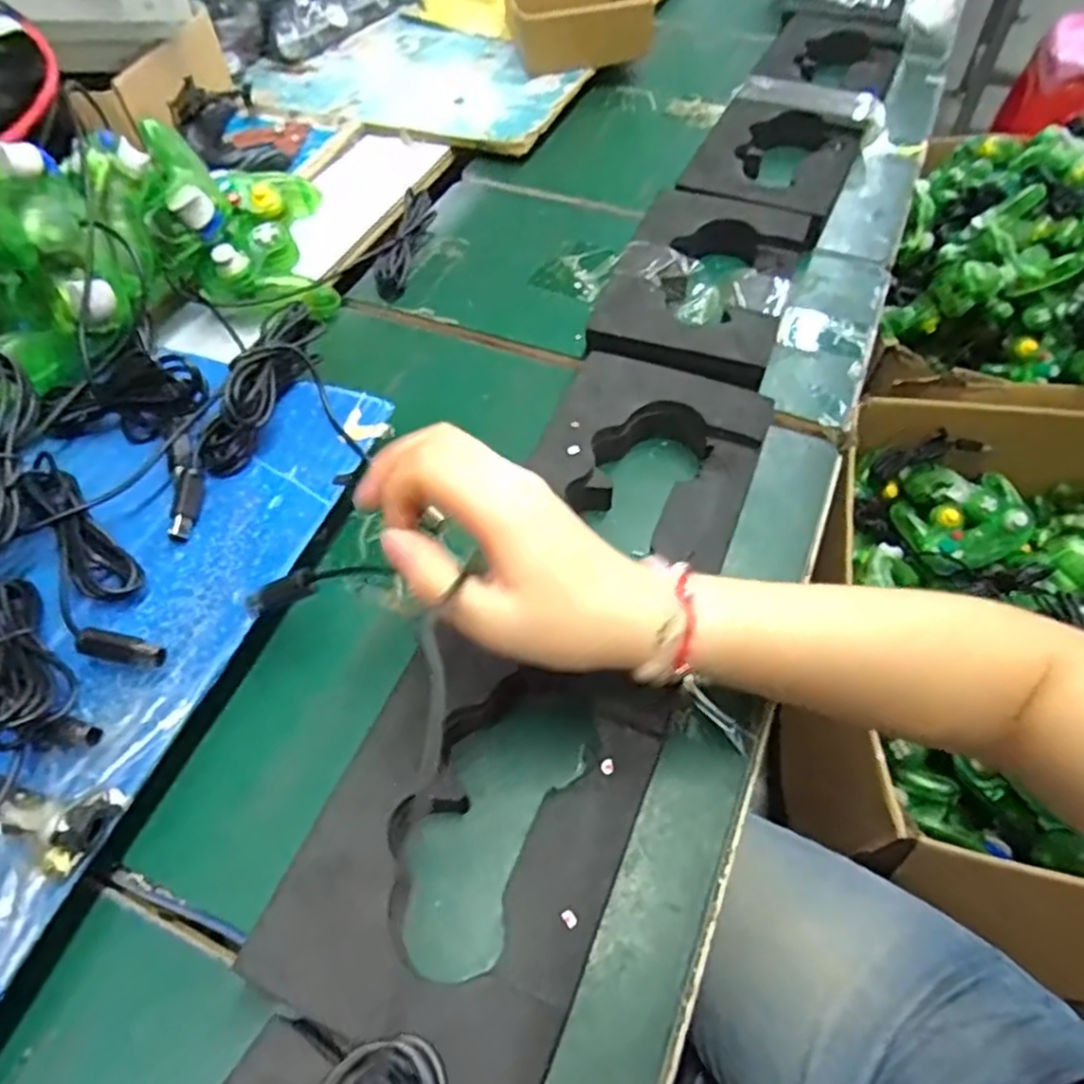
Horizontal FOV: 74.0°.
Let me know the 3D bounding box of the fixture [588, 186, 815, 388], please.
[{"bbox_3d":[0.124,-0.194,0.547,0.123,0.037,0.220,19,59,12],"label":"fixture"}]

